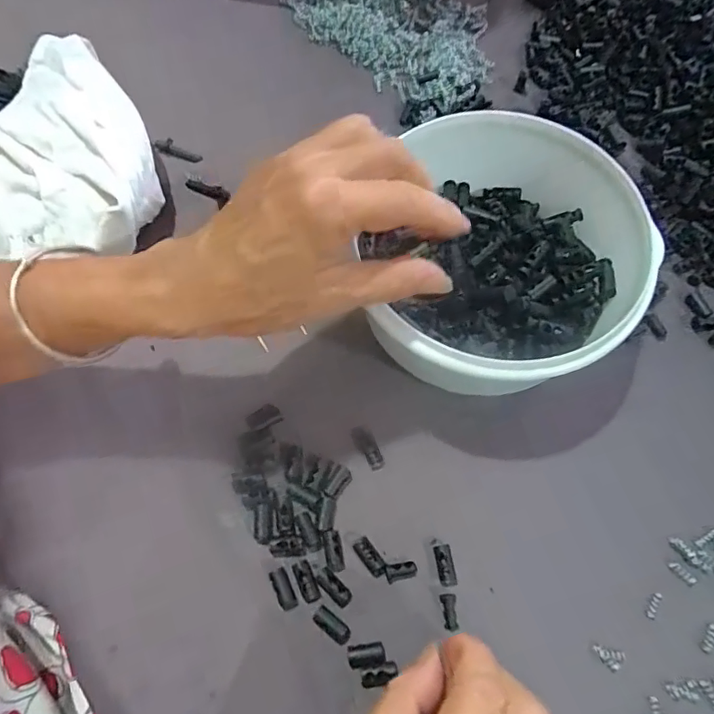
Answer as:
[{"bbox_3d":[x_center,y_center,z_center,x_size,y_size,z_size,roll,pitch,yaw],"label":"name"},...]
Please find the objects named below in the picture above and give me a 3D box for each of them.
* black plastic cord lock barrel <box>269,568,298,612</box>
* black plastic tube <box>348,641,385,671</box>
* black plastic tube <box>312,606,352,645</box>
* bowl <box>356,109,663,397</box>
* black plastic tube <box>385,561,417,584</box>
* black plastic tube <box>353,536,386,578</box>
[{"bbox_3d":[-0.039,0.123,0.282,0.009,0.008,0.022,-22,77,-8],"label":"black plastic cord lock barrel"},{"bbox_3d":[0.005,0.152,0.272,0.019,0.007,0.011,-11,68,-5],"label":"black plastic tube"},{"bbox_3d":[-0.013,0.140,0.277,0.021,0.006,0.009,38,72,14],"label":"black plastic tube"},{"bbox_3d":[0.082,-0.054,0.314,0.165,0.073,0.165,3,68,1],"label":"bowl"},{"bbox_3d":[0.024,0.116,0.286,0.016,0.008,0.010,-14,69,-6],"label":"black plastic tube"},{"bbox_3d":[0.007,0.109,0.290,0.010,0.008,0.021,-36,72,-14],"label":"black plastic tube"}]

